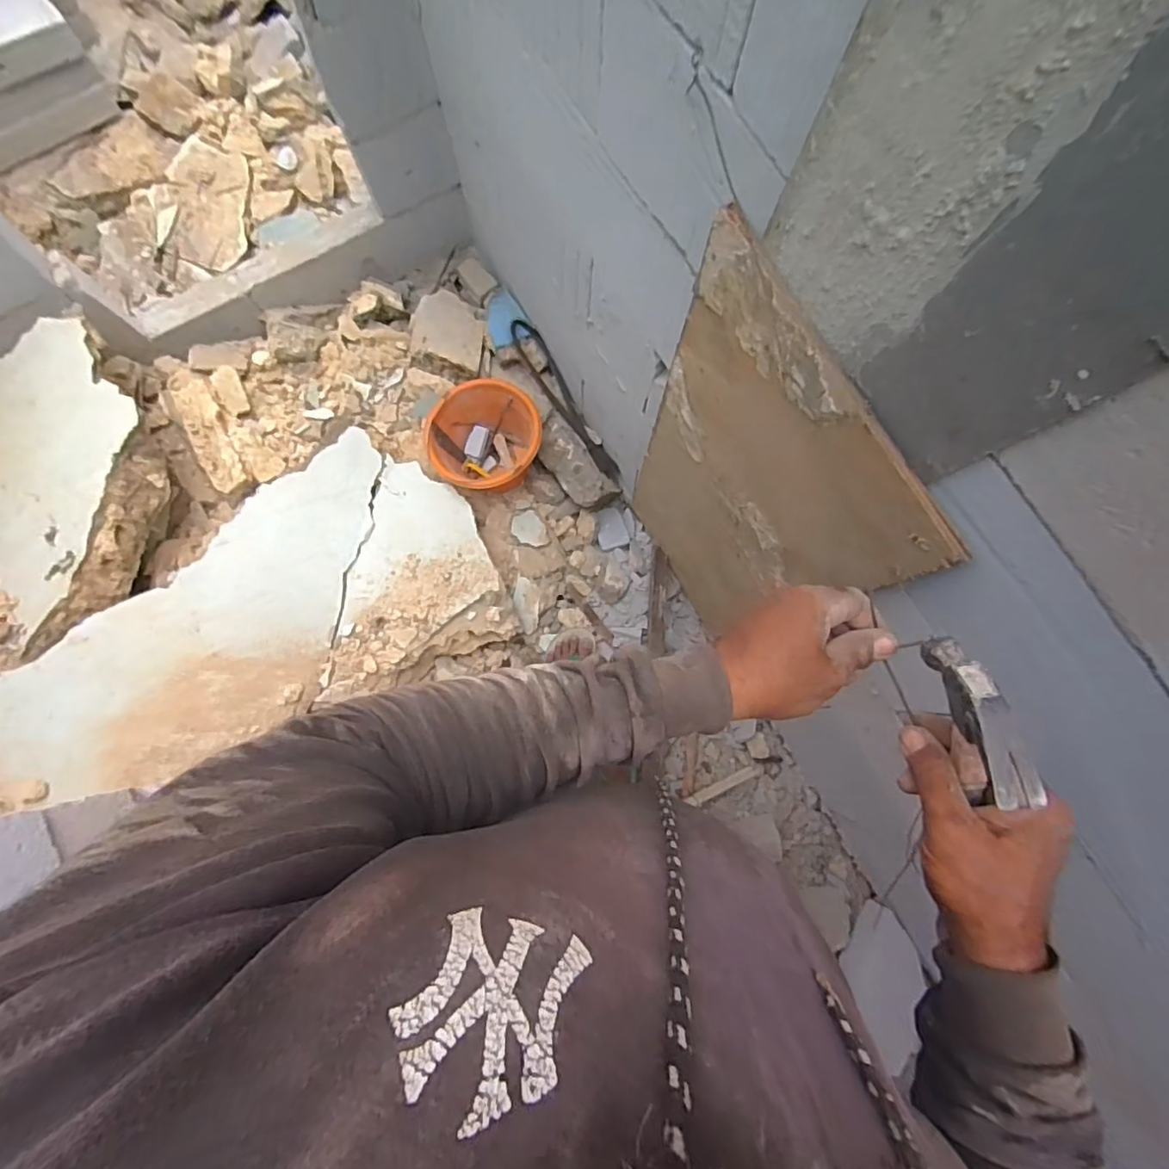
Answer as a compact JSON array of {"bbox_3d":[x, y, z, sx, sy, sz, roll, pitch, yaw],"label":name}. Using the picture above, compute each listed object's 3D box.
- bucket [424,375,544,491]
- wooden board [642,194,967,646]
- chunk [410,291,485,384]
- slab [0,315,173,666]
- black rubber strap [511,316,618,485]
[{"bbox_3d":[-0.221,-0.321,1.316,0.247,0.175,0.234,-7,81,-1],"label":"bucket"},{"bbox_3d":[0.225,-0.120,0.951,0.022,0.895,0.385,-31,82,-5],"label":"wooden board"},{"bbox_3d":[-0.333,-0.612,1.392,0.178,0.065,0.213,12,81,2],"label":"chunk"},{"bbox_3d":[-1.010,-0.194,1.088,0.564,0.106,0.528,45,99,16],"label":"slab"},{"bbox_3d":[-0.045,-0.441,1.400,0.066,0.106,0.434,-32,82,-5],"label":"black rubber strap"}]

